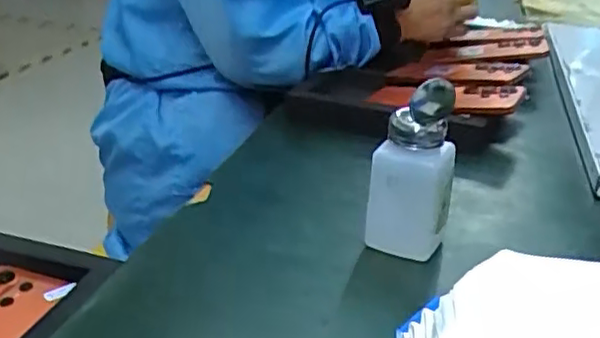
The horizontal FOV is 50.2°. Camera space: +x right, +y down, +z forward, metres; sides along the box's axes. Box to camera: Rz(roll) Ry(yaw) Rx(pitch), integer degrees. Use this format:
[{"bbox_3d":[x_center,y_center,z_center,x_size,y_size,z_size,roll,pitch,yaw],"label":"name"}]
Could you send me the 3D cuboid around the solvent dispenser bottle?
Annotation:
[{"bbox_3d":[0.079,-0.001,0.454,0.056,0.115,0.047,10,26,13],"label":"solvent dispenser bottle"}]

